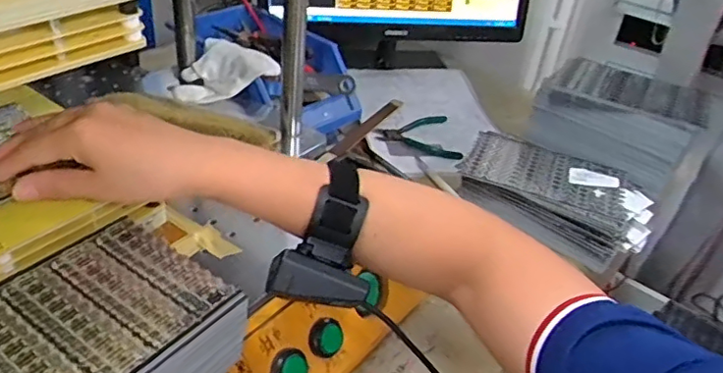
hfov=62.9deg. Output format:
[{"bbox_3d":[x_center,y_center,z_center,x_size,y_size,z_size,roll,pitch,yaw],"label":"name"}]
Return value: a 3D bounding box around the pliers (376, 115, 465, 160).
[{"bbox_3d":[0.093,-0.081,0.871,0.123,0.011,0.110,15,36,11],"label":"pliers"}]

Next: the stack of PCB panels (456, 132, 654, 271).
[{"bbox_3d":[0.233,0.007,0.725,0.228,0.050,0.139,28,40,26],"label":"stack of PCB panels"}]

